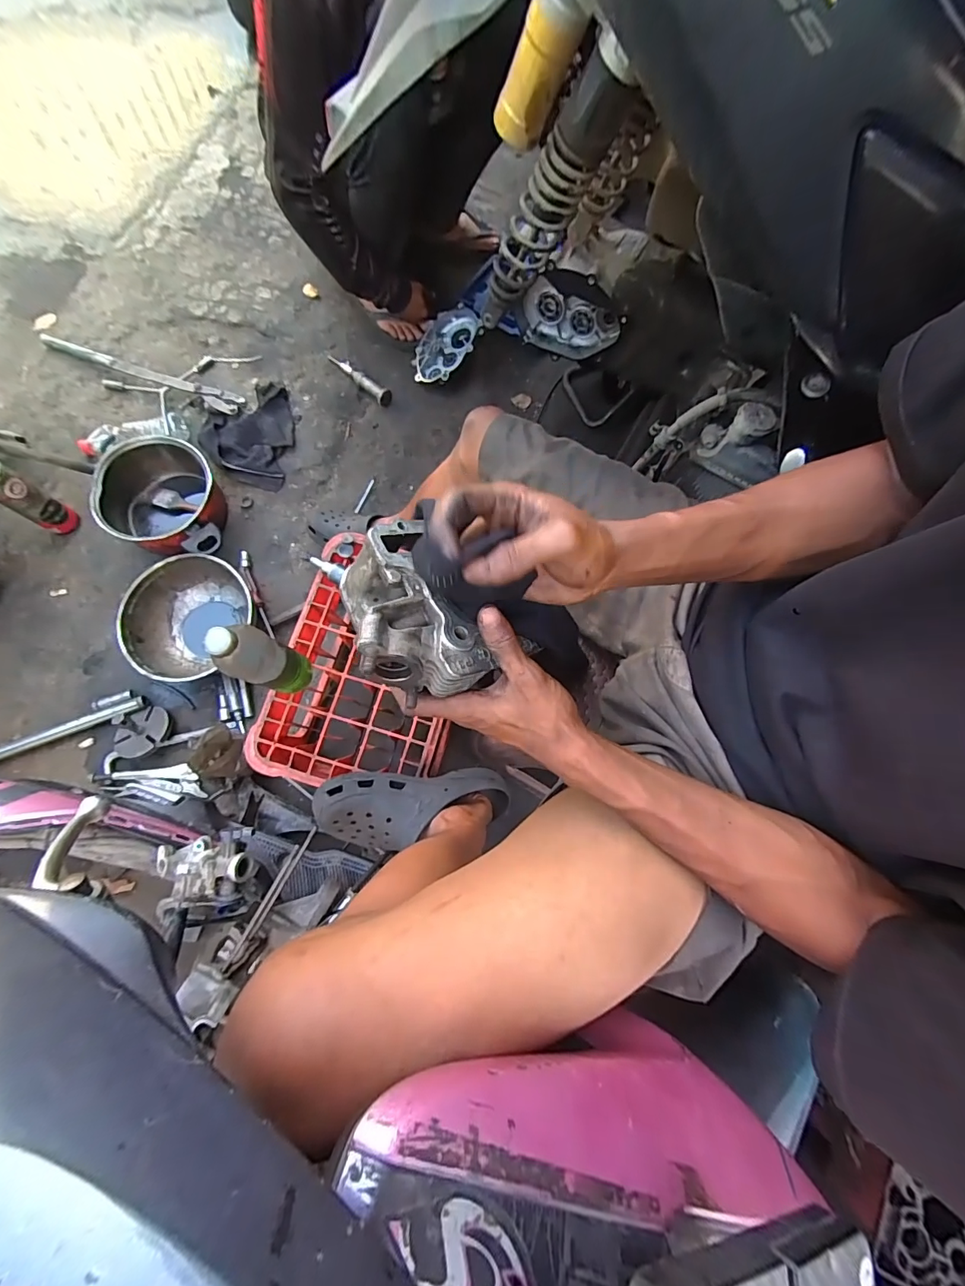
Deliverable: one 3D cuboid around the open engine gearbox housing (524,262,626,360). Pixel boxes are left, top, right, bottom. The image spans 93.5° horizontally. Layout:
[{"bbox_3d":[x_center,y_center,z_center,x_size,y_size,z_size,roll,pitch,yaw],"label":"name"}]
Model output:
[{"bbox_3d":[0.146,-0.543,0.754,0.169,0.144,0.038,26,76,3],"label":"open engine gearbox housing"}]

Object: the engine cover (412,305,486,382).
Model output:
[{"bbox_3d":[-0.092,-0.729,1.109,0.200,0.036,0.156,-37,76,12],"label":"engine cover"}]

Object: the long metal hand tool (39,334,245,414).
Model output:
[{"bbox_3d":[-0.846,-0.661,1.117,0.531,0.015,0.062,18,76,3],"label":"long metal hand tool"}]

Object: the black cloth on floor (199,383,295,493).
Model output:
[{"bbox_3d":[-0.559,-0.522,1.092,0.220,0.028,0.282,13,76,2],"label":"black cloth on floor"}]

